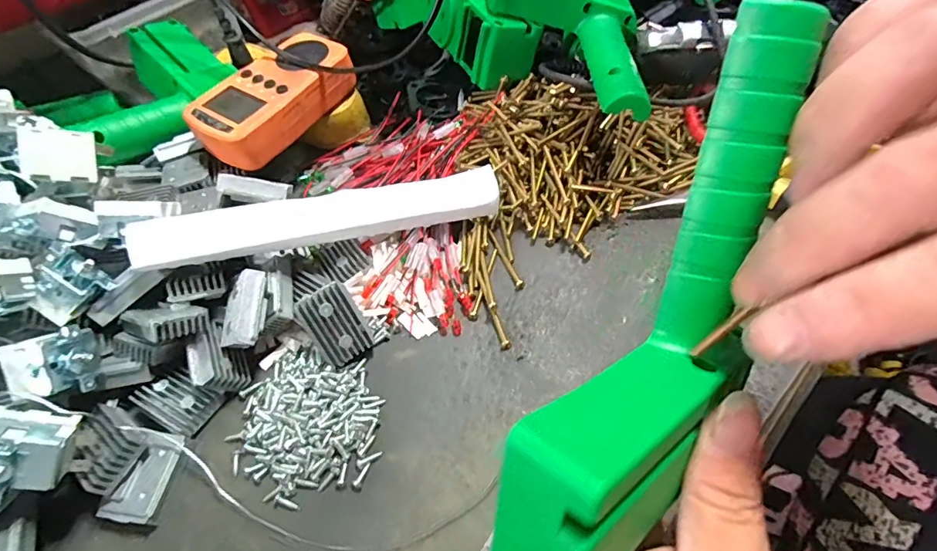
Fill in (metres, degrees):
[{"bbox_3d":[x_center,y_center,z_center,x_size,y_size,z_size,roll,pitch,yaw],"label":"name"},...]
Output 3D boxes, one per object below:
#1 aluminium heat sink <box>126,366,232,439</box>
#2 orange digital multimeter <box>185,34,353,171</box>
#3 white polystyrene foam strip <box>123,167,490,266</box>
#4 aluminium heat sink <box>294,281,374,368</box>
[{"bbox_3d":[-0.175,0.075,0.282,0.044,0.014,0.029,21,60,18],"label":"aluminium heat sink"},{"bbox_3d":[-0.151,-0.139,0.361,0.065,0.031,0.127,29,63,22],"label":"orange digital multimeter"},{"bbox_3d":[-0.086,-0.038,0.299,0.222,0.024,0.025,-12,55,-20],"label":"white polystyrene foam strip"},{"bbox_3d":[-0.082,0.029,0.289,0.032,0.018,0.045,-37,104,-21],"label":"aluminium heat sink"}]

